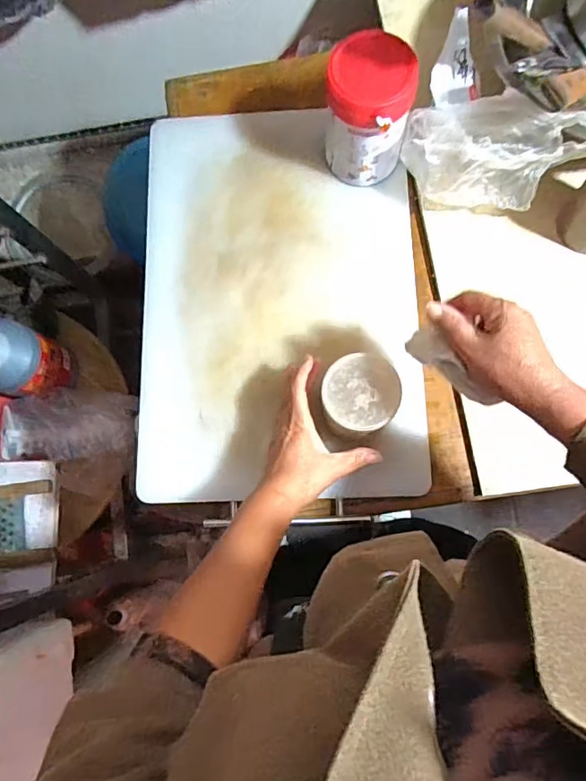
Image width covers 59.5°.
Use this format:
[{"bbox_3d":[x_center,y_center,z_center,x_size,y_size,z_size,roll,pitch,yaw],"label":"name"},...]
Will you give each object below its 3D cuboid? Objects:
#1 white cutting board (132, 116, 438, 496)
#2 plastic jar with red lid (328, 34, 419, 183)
[{"bbox_3d":[-0.018,-0.125,0.658,0.350,0.035,0.511,-2,79,0],"label":"white cutting board"},{"bbox_3d":[0.090,-0.331,0.619,0.095,0.150,0.096,0,82,3],"label":"plastic jar with red lid"}]

